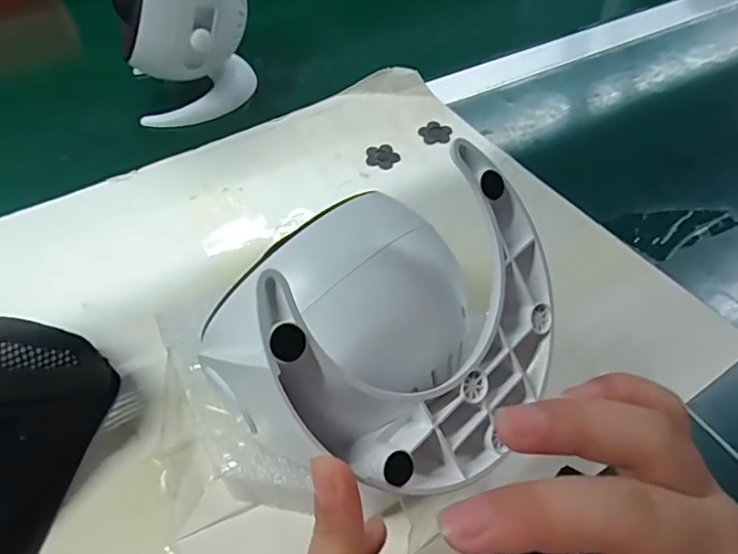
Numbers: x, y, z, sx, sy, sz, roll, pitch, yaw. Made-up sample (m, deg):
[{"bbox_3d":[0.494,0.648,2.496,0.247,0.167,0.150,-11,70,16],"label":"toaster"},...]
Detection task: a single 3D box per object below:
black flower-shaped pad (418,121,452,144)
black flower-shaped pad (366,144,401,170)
[{"bbox_3d":[0.053,-0.116,0.445,0.026,0.004,0.026,1,49,1],"label":"black flower-shaped pad"},{"bbox_3d":[0.011,-0.093,0.430,0.025,0.004,0.026,-2,49,-2],"label":"black flower-shaped pad"}]

